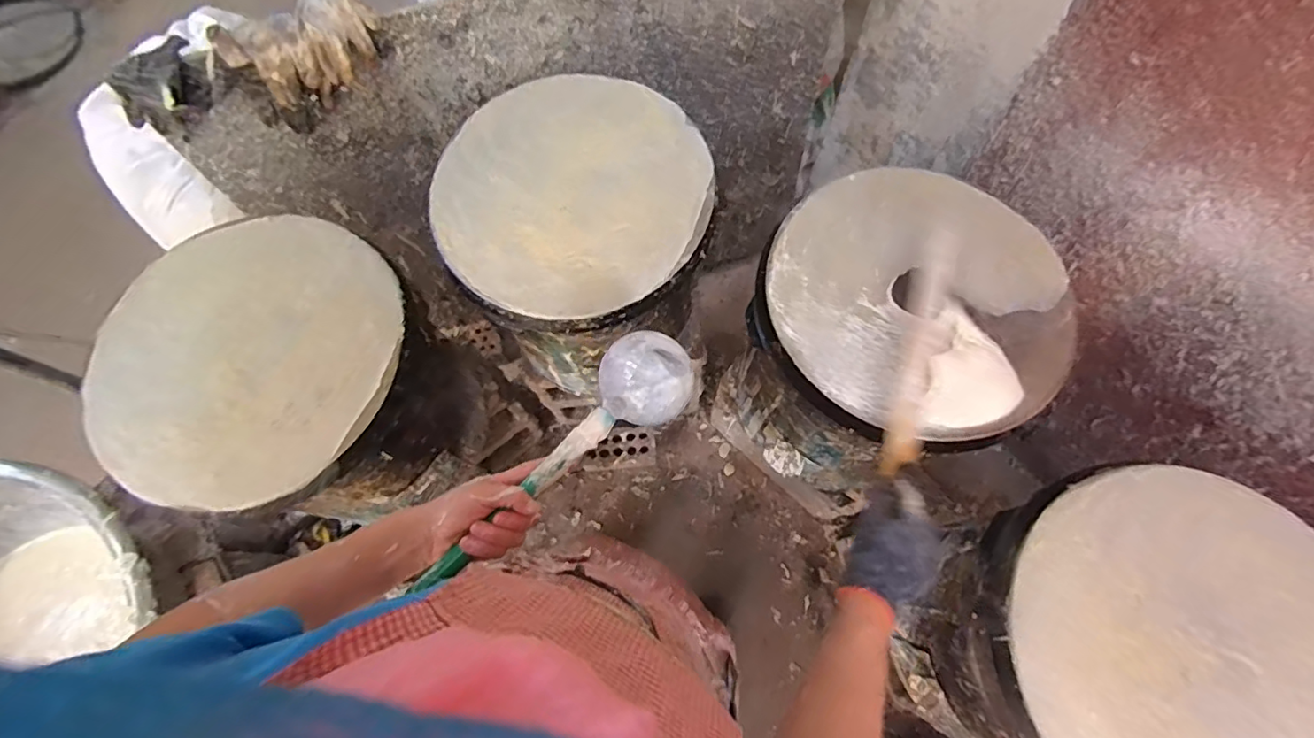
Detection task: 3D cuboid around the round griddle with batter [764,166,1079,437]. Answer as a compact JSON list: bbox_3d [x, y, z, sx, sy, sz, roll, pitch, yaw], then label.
[{"bbox_3d":[0.330,-0.098,0.697,0.365,0.048,0.364,-1,71,2],"label":"round griddle with batter"}]

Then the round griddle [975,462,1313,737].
[{"bbox_3d":[0.549,0.295,0.567,0.375,0.042,0.375,-1,71,2],"label":"round griddle"}]

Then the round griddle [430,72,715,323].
[{"bbox_3d":[-0.114,-0.246,0.772,0.361,0.033,0.366,-1,71,2],"label":"round griddle"}]

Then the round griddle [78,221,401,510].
[{"bbox_3d":[-0.510,-0.030,0.691,0.371,0.033,0.358,-1,71,2],"label":"round griddle"}]

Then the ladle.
[{"bbox_3d":[-0.086,0.087,0.536,0.088,0.049,0.310,40,68,14],"label":"ladle"}]

